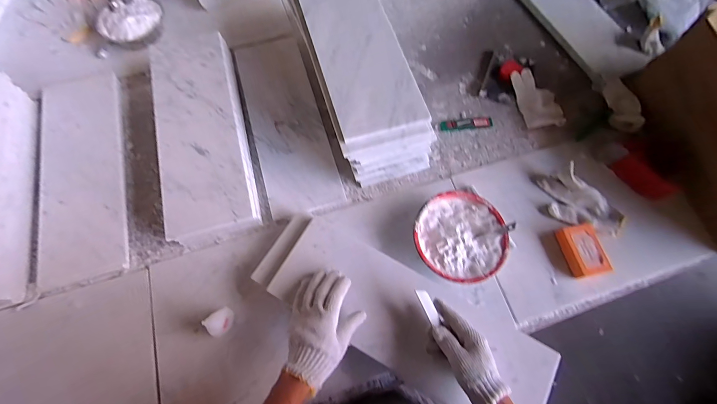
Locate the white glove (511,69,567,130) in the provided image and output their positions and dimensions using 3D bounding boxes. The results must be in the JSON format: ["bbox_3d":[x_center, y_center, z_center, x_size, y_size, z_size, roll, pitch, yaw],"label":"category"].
[{"bbox_3d":[0.404,-0.239,0.763,0.074,0.020,0.155,-15,74,15],"label":"white glove"}]

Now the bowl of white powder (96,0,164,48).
[{"bbox_3d":[-0.542,-0.428,0.814,0.143,0.051,0.132,1,68,-1],"label":"bowl of white powder"}]

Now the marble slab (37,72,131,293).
[{"bbox_3d":[-0.562,-0.071,0.677,0.157,0.026,0.468,-16,69,-8],"label":"marble slab"}]

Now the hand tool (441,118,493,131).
[{"bbox_3d":[0.239,-0.172,0.741,0.113,0.011,0.022,-9,69,-5],"label":"hand tool"}]

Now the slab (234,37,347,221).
[{"bbox_3d":[-0.163,-0.191,0.747,0.152,0.014,0.455,-16,70,-8],"label":"slab"}]

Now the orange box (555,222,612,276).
[{"bbox_3d":[0.416,0.088,0.619,0.060,0.027,0.089,-9,69,-5],"label":"orange box"}]

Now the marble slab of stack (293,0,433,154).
[{"bbox_3d":[-0.016,-0.316,0.637,0.159,0.019,0.465,-15,69,-7],"label":"marble slab of stack"}]

